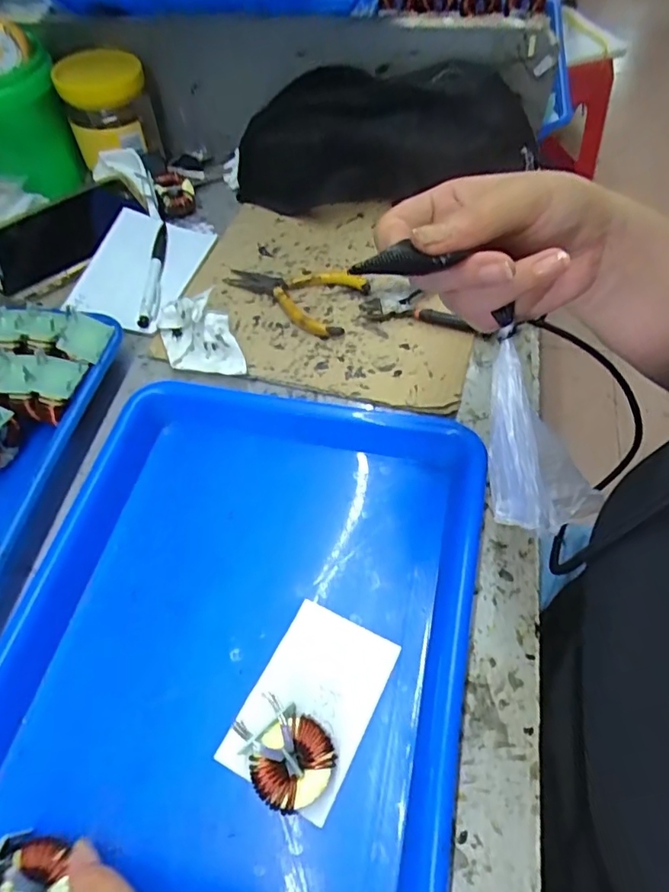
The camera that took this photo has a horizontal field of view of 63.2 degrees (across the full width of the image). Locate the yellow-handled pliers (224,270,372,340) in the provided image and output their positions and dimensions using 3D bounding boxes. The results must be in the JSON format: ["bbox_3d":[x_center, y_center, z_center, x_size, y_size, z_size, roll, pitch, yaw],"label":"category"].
[{"bbox_3d":[-0.029,-0.136,0.455,0.120,0.014,0.069,38,66,24],"label":"yellow-handled pliers"}]

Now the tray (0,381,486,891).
[{"bbox_3d":[-0.068,0.105,0.307,0.273,0.026,0.319,9,58,9],"label":"tray"}]

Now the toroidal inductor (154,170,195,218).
[{"bbox_3d":[-0.154,-0.247,0.526,0.033,0.026,0.040,-12,57,-5],"label":"toroidal inductor"}]

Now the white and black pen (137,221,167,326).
[{"bbox_3d":[-0.158,-0.154,0.476,0.016,0.010,0.122,-4,57,0],"label":"white and black pen"}]

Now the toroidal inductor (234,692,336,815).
[{"bbox_3d":[-0.024,0.153,0.271,0.040,0.027,0.048,-37,63,-19],"label":"toroidal inductor"}]

